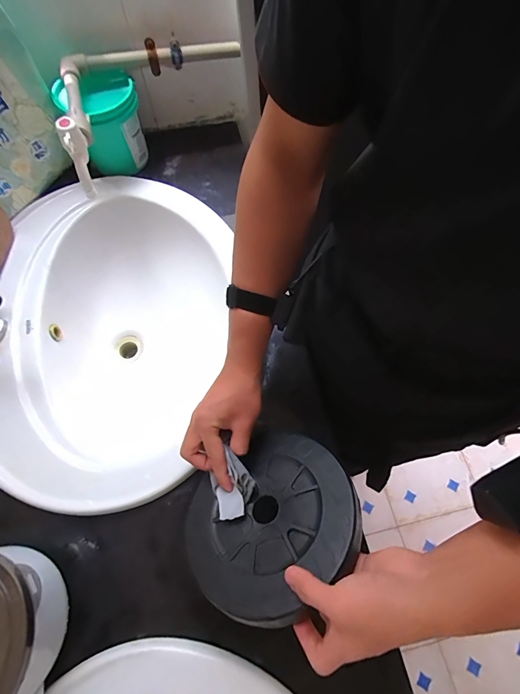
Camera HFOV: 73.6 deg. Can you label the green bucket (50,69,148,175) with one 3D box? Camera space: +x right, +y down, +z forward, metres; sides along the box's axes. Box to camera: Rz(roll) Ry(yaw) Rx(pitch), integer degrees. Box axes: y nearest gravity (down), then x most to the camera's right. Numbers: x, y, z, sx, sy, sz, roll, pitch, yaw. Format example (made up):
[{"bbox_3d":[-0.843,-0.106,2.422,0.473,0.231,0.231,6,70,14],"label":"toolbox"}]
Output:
[{"bbox_3d":[-0.263,-0.383,0.608,0.126,0.127,0.108,-25,68,-10],"label":"green bucket"}]

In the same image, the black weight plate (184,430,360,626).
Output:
[{"bbox_3d":[0.013,0.182,0.369,0.175,0.038,0.166,-35,39,-10],"label":"black weight plate"}]

